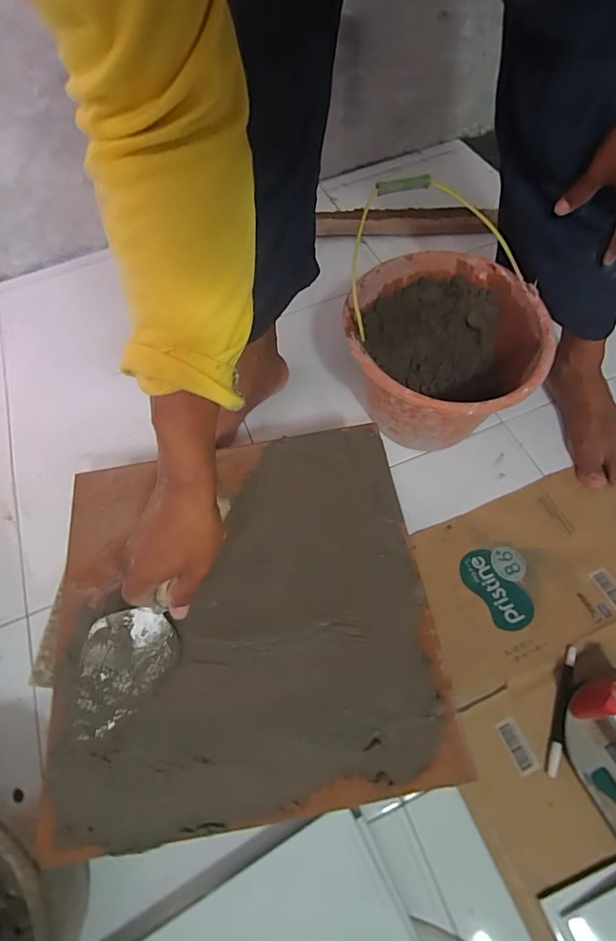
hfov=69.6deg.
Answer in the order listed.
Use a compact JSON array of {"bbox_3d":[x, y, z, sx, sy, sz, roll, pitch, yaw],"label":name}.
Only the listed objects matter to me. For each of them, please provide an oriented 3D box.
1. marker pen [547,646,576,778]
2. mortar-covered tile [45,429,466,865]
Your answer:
[{"bbox_3d":[0.308,0.288,0.537,0.010,0.010,0.148,19,64,14],"label":"marker pen"},{"bbox_3d":[-0.077,0.144,0.484,0.392,0.014,0.386,-10,61,-1],"label":"mortar-covered tile"}]

